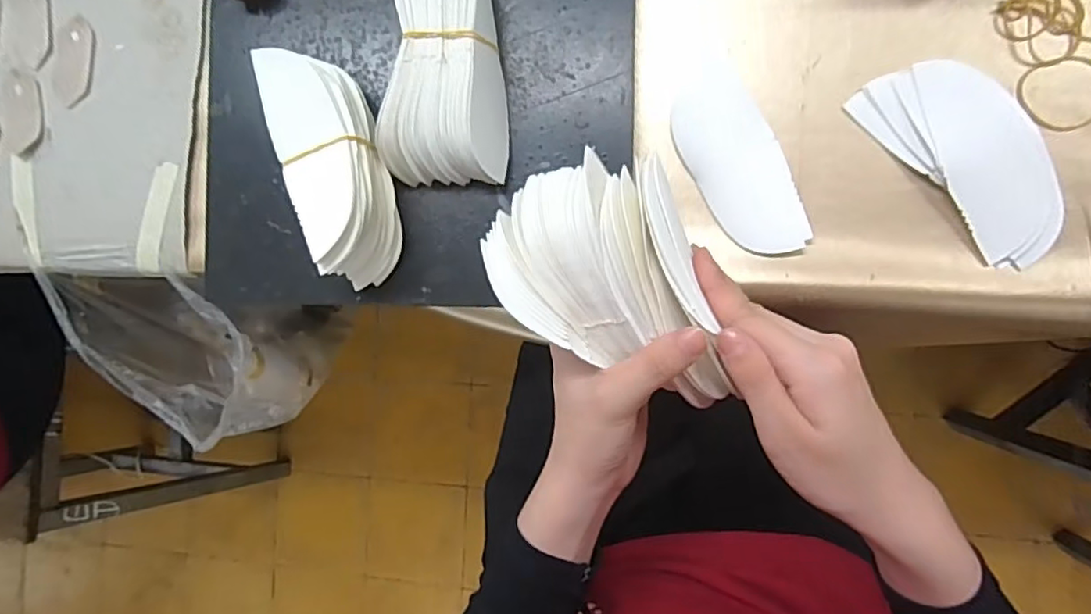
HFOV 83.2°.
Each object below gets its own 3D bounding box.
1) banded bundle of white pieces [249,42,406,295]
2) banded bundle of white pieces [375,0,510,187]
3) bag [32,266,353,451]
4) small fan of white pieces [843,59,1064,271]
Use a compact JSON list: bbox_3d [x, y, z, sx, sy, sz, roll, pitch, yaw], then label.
[{"bbox_3d":[-0.133,-0.088,0.397,0.056,0.057,0.141,-18,88,8],"label":"banded bundle of white pieces"},{"bbox_3d":[-0.065,-0.145,0.394,0.075,0.051,0.125,2,91,8],"label":"banded bundle of white pieces"},{"bbox_3d":[-0.327,0.050,0.628,0.132,0.243,0.161,-3,90,8],"label":"bag"},{"bbox_3d":[0.270,-0.098,0.387,0.070,0.011,0.144,-39,85,7],"label":"small fan of white pieces"}]

